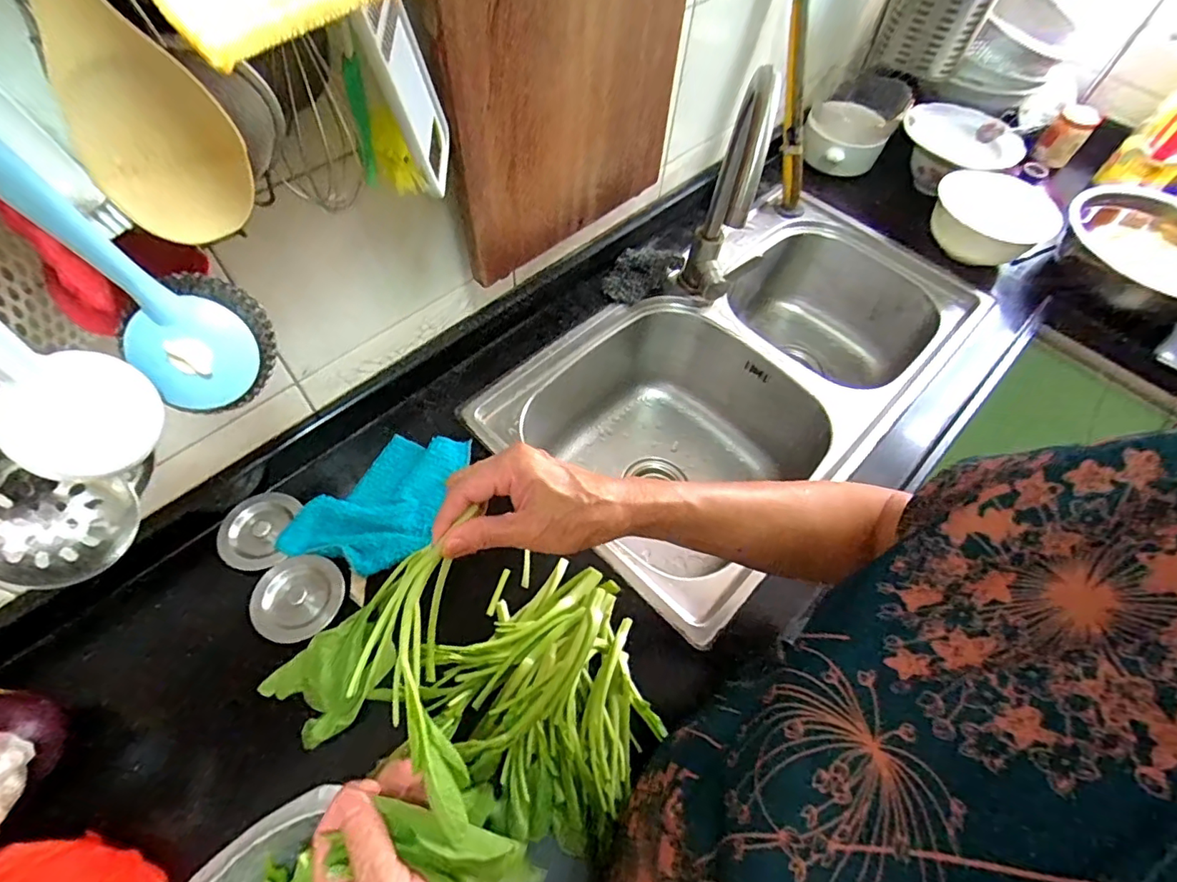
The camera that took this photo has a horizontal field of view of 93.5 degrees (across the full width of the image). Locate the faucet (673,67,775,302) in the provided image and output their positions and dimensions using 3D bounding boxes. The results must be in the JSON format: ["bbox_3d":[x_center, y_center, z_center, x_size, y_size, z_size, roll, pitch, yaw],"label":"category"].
[{"bbox_3d":[0.192,-0.318,0.733,0.110,0.340,0.104,19,60,7],"label":"faucet"}]

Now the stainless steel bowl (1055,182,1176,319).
[{"bbox_3d":[0.924,-0.305,0.919,0.293,0.114,0.259,-35,68,-22],"label":"stainless steel bowl"}]

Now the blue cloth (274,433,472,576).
[{"bbox_3d":[-0.232,0.061,0.624,0.136,0.025,0.175,16,59,5],"label":"blue cloth"}]

